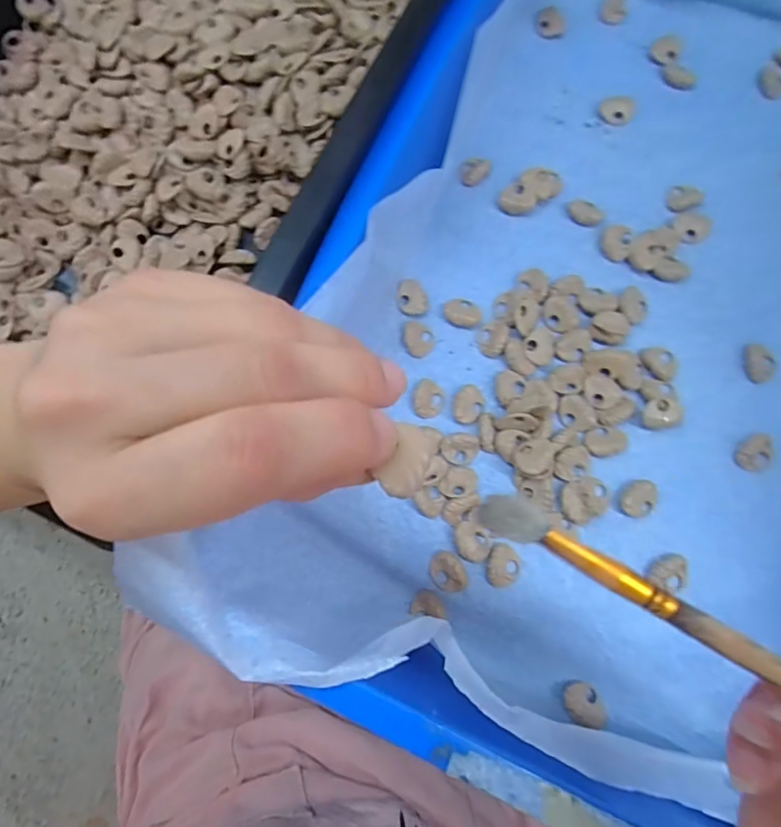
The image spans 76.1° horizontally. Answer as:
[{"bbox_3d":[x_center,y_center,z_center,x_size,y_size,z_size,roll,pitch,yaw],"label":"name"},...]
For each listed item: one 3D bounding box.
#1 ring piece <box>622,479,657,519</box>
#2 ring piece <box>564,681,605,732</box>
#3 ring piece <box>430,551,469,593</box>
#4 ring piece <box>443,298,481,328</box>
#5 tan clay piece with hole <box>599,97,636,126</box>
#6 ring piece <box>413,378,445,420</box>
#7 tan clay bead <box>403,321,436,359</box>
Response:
[{"bbox_3d":[0.143,0.049,0.286,0.019,0.007,0.022,21,80,5],"label":"ring piece"},{"bbox_3d":[0.102,0.155,0.263,0.018,0.006,0.022,-20,79,-3],"label":"ring piece"},{"bbox_3d":[0.033,0.090,0.281,0.018,0.006,0.024,-36,80,-6],"label":"ring piece"},{"bbox_3d":[0.046,-0.063,0.313,0.023,0.004,0.017,12,79,3],"label":"ring piece"},{"bbox_3d":[0.157,-0.211,0.346,0.023,0.006,0.020,29,81,6],"label":"tan clay piece with hole"},{"bbox_3d":[0.023,-0.009,0.303,0.019,0.006,0.023,11,79,3],"label":"ring piece"},{"bbox_3d":[0.018,-0.046,0.311,0.019,0.005,0.021,13,79,3],"label":"tan clay bead"}]

